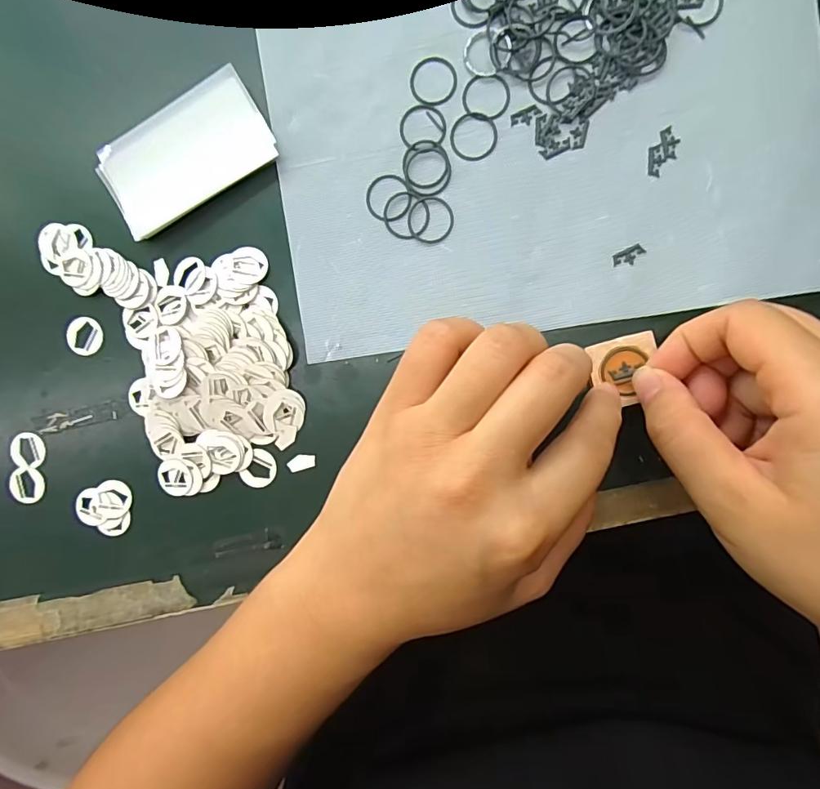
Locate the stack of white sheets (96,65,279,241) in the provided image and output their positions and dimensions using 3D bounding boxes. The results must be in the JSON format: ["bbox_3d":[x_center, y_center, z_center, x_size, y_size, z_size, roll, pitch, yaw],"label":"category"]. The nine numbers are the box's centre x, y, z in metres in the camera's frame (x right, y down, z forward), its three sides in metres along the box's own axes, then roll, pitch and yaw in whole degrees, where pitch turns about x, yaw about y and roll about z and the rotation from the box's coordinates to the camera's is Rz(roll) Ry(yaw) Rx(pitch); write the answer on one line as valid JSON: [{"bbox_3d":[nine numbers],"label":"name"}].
[{"bbox_3d":[-0.103,-0.109,0.218,0.078,0.009,0.042,-28,90,5],"label":"stack of white sheets"}]

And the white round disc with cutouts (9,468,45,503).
[{"bbox_3d":[-0.190,0.045,0.236,0.015,0.004,0.017,-18,91,5],"label":"white round disc with cutouts"}]

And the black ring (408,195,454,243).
[{"bbox_3d":[0.009,-0.079,0.213,0.021,0.004,0.021,0,92,5],"label":"black ring"}]

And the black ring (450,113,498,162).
[{"bbox_3d":[0.028,-0.114,0.210,0.021,0.004,0.021,0,92,5],"label":"black ring"}]

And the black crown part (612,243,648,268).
[{"bbox_3d":[0.095,-0.060,0.205,0.014,0.004,0.007,-27,90,5],"label":"black crown part"}]

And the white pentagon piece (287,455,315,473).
[{"bbox_3d":[-0.051,0.032,0.225,0.013,0.004,0.007,-16,91,5],"label":"white pentagon piece"}]

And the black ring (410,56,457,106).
[{"bbox_3d":[0.010,-0.139,0.211,0.021,0.004,0.021,0,92,5],"label":"black ring"}]

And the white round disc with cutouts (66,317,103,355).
[{"bbox_3d":[-0.158,-0.028,0.231,0.015,0.004,0.018,-6,92,5],"label":"white round disc with cutouts"}]

